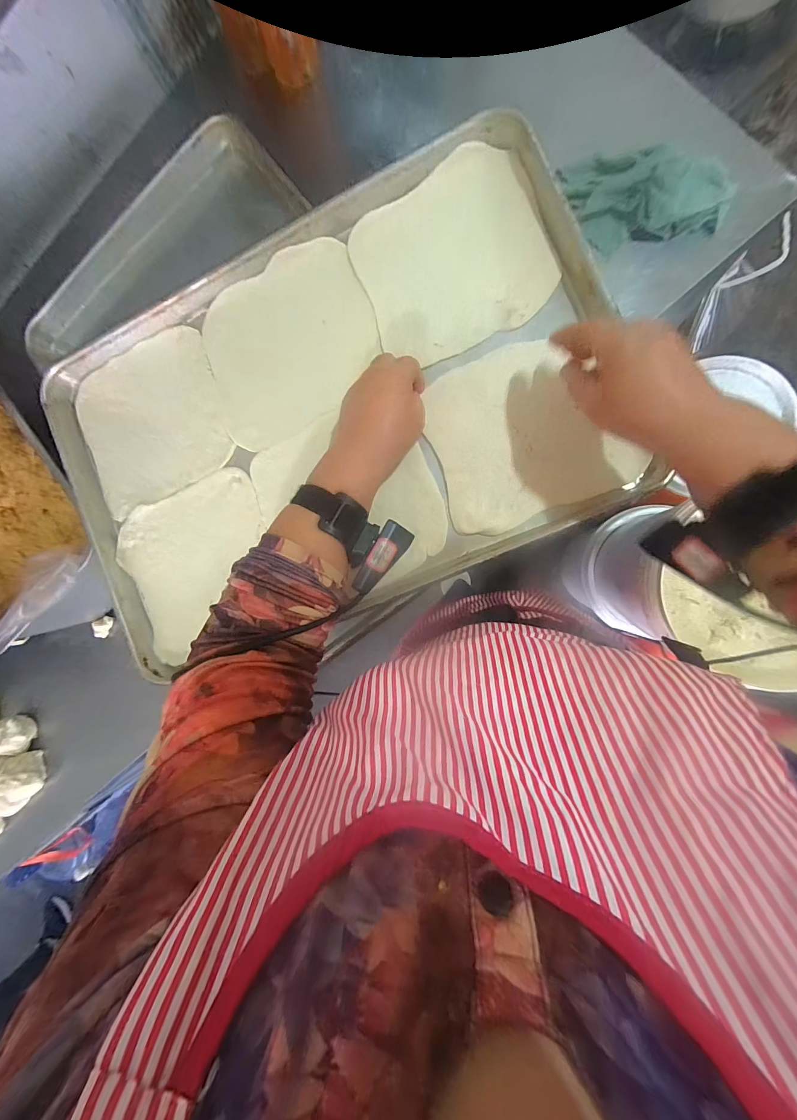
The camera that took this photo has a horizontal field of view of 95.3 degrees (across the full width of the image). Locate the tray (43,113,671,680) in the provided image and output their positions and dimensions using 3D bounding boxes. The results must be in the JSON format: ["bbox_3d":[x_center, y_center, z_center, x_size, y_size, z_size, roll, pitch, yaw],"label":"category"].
[{"bbox_3d":[-0.086,-0.143,0.397,0.593,0.035,0.402,-23,86,9],"label":"tray"}]

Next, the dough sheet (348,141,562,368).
[{"bbox_3d":[0.054,-0.313,0.381,0.182,0.006,0.186,-21,86,9],"label":"dough sheet"}]

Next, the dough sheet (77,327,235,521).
[{"bbox_3d":[-0.302,-0.169,0.441,0.187,0.005,0.190,-20,87,9],"label":"dough sheet"}]

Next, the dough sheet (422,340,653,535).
[{"bbox_3d":[0.124,-0.130,0.368,0.179,0.011,0.170,-21,86,9],"label":"dough sheet"}]

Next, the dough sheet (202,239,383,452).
[{"bbox_3d":[-0.125,-0.243,0.412,0.201,0.010,0.181,-25,86,9],"label":"dough sheet"}]

